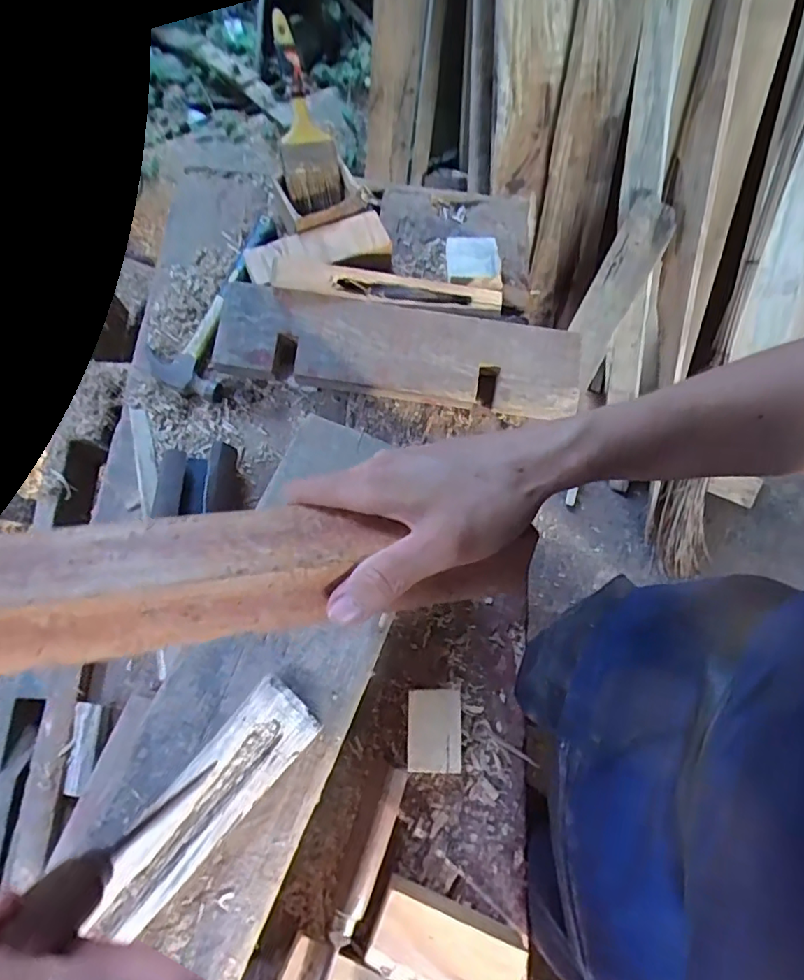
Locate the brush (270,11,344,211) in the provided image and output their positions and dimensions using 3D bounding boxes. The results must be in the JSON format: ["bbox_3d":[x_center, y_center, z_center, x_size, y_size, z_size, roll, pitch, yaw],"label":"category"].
[{"bbox_3d":[-0.124,-0.462,0.697,0.071,0.033,0.223,-11,108,-4],"label":"brush"}]

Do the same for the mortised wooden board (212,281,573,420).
[{"bbox_3d":[0.000,-0.165,0.671,0.424,0.043,0.109,7,84,-4],"label":"mortised wooden board"}]

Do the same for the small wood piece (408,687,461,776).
[{"bbox_3d":[0.033,0.240,0.559,0.052,0.022,0.075,1,69,1],"label":"small wood piece"}]

